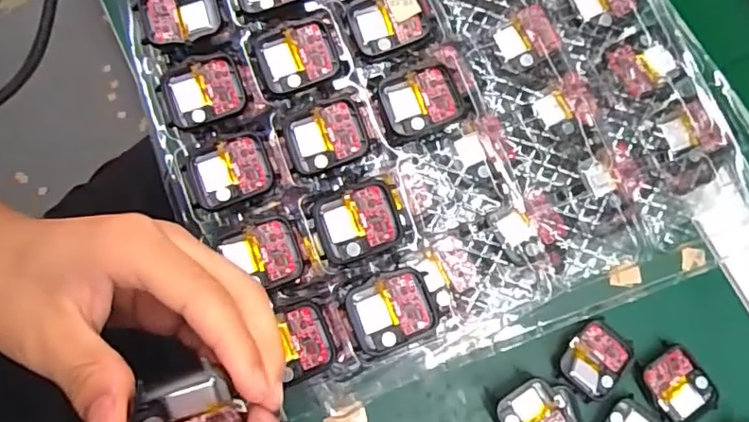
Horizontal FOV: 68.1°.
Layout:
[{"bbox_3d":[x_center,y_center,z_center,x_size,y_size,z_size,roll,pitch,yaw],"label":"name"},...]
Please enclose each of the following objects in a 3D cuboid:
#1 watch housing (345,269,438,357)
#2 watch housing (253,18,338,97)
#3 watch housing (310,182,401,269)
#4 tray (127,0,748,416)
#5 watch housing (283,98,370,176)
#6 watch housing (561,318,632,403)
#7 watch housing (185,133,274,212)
[{"bbox_3d":[0.009,0.052,0.289,0.043,0.008,0.036,-22,79,-6],"label":"watch housing"},{"bbox_3d":[-0.043,-0.087,0.314,0.043,0.009,0.037,-20,78,-6],"label":"watch housing"},{"bbox_3d":[-0.009,0.007,0.295,0.043,0.006,0.038,-18,89,6],"label":"watch housing"},{"bbox_3d":[0.037,-0.064,0.312,0.298,0.024,0.271,-24,79,-7],"label":"tray"},{"bbox_3d":[-0.026,-0.040,0.306,0.043,0.011,0.035,-17,78,-5],"label":"watch housing"},{"bbox_3d":[0.139,0.093,0.345,0.038,0.007,0.044,39,79,7],"label":"watch housing"},{"bbox_3d":[-0.080,-0.021,0.305,0.044,0.006,0.035,-21,78,-6],"label":"watch housing"}]

